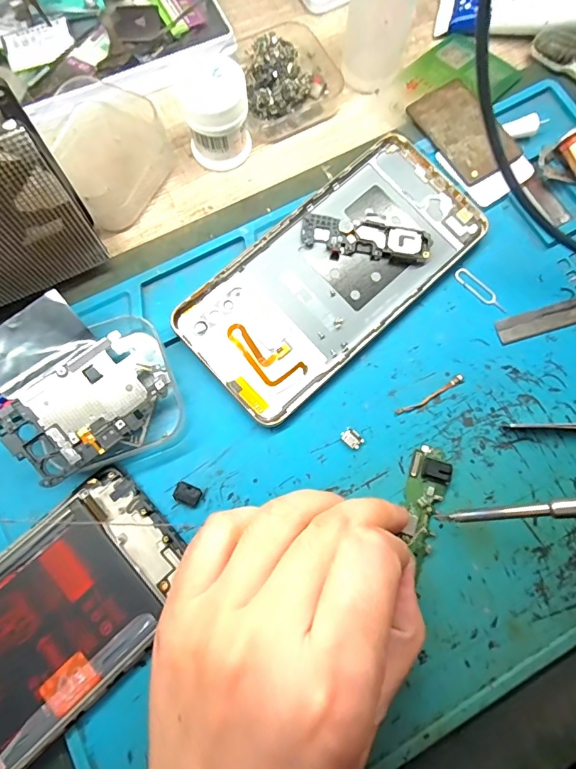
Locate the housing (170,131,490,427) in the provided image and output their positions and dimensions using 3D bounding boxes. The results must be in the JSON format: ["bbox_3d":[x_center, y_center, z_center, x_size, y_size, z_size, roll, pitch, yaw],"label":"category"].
[{"bbox_3d":[0.025,-0.058,0.222,0.160,0.015,0.074,-42,80,-10],"label":"housing"}]

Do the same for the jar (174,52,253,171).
[{"bbox_3d":[-0.038,-0.144,0.229,0.034,0.041,0.030,-10,76,-3],"label":"jar"}]

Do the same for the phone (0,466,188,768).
[{"bbox_3d":[-0.113,0.112,0.179,0.155,0.011,0.071,-42,80,-10],"label":"phone"}]

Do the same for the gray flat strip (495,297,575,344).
[{"bbox_3d":[0.136,-0.035,0.222,0.057,0.004,0.013,-17,77,-5],"label":"gray flat strip"}]

